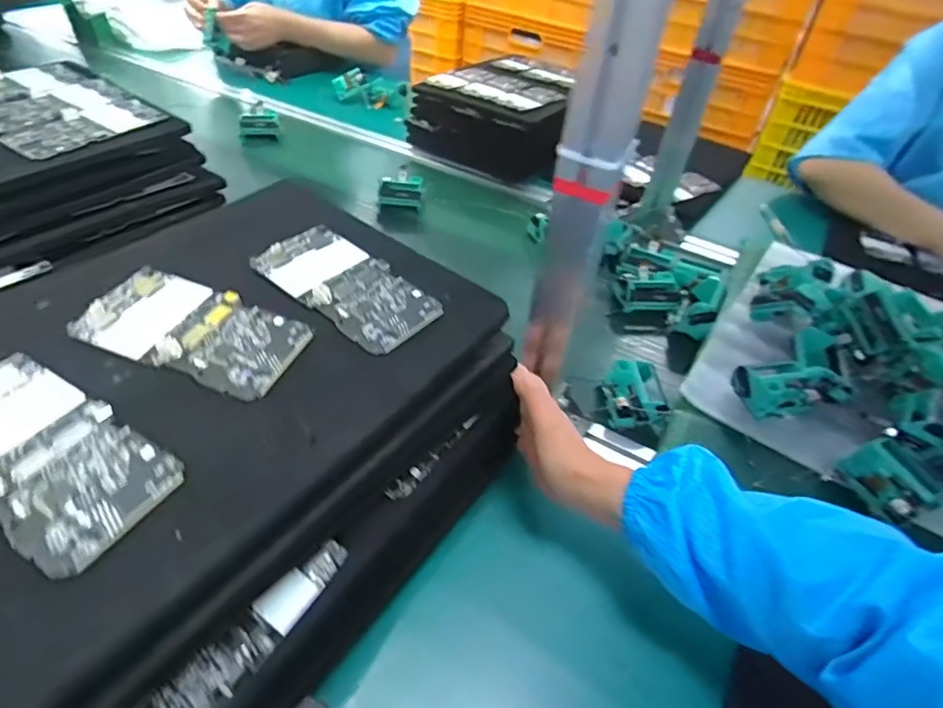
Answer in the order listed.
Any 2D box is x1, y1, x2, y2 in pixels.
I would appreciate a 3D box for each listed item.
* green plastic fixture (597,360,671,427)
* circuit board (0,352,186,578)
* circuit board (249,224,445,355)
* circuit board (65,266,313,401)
[{"bbox_3d":[0.175,0.043,0.584,0.063,0.041,0.067,1,44,-7],"label":"green plastic fixture"},{"bbox_3d":[-0.210,0.047,0.264,0.132,0.006,0.067,24,46,17],"label":"circuit board"},{"bbox_3d":[-0.085,-0.048,0.376,0.129,0.010,0.066,32,49,24],"label":"circuit board"},{"bbox_3d":[-0.170,-0.017,0.334,0.131,0.006,0.067,17,45,11],"label":"circuit board"}]

